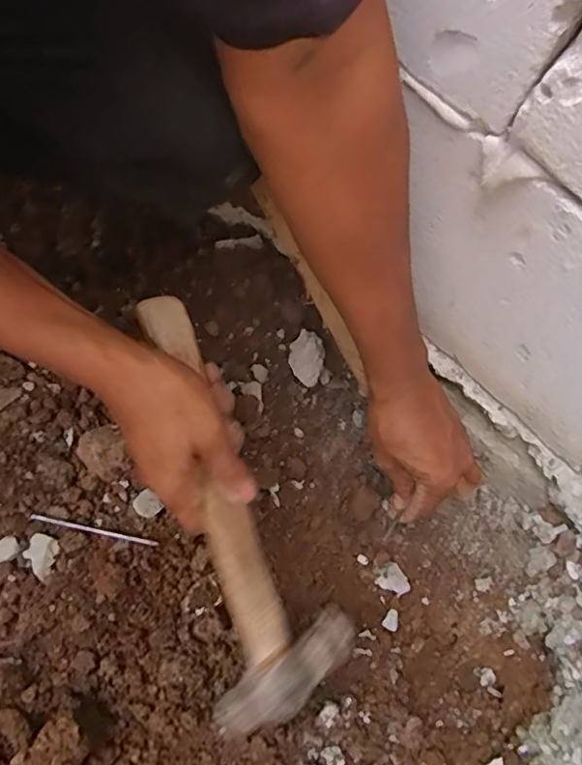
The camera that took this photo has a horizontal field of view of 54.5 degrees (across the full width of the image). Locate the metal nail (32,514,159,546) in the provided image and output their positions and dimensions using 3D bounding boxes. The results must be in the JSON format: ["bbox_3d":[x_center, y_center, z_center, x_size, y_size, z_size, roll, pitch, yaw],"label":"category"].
[{"bbox_3d":[-0.153,0.114,0.437,0.098,0.008,0.004,13,67,-1],"label":"metal nail"}]

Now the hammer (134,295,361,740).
[{"bbox_3d":[-0.047,0.084,0.397,0.101,0.052,0.298,-21,91,-11],"label":"hammer"}]

